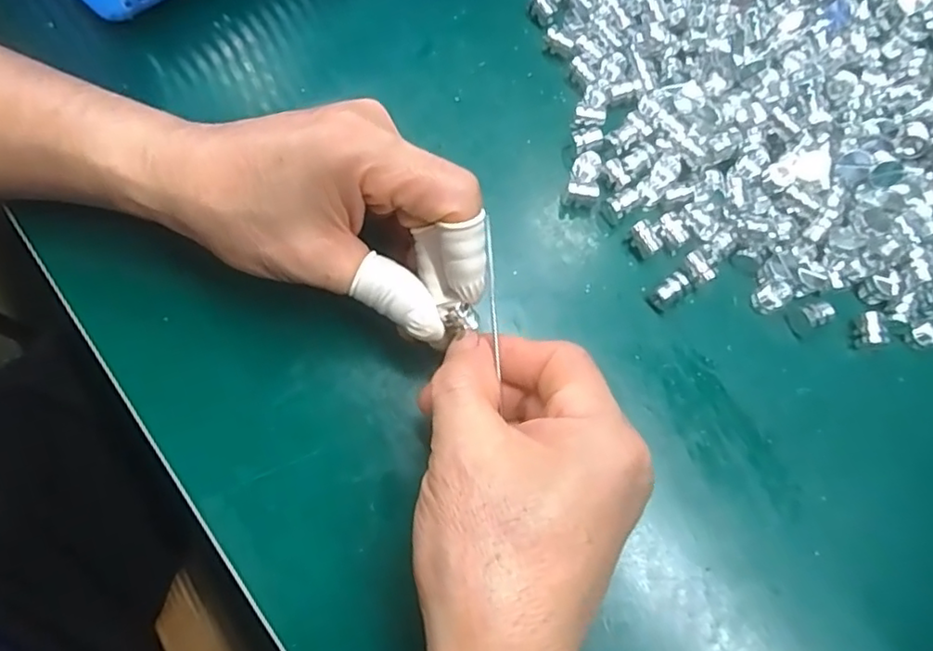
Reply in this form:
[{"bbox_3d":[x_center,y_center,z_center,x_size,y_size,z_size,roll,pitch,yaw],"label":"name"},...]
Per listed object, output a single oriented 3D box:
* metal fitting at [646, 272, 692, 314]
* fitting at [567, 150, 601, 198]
[{"bbox_3d":[0.096,-0.016,0.290,0.021,0.011,0.010,-37,75,-11],"label":"metal fitting"},{"bbox_3d":[0.059,-0.074,0.306,0.015,0.010,0.024,10,72,4],"label":"fitting"}]

